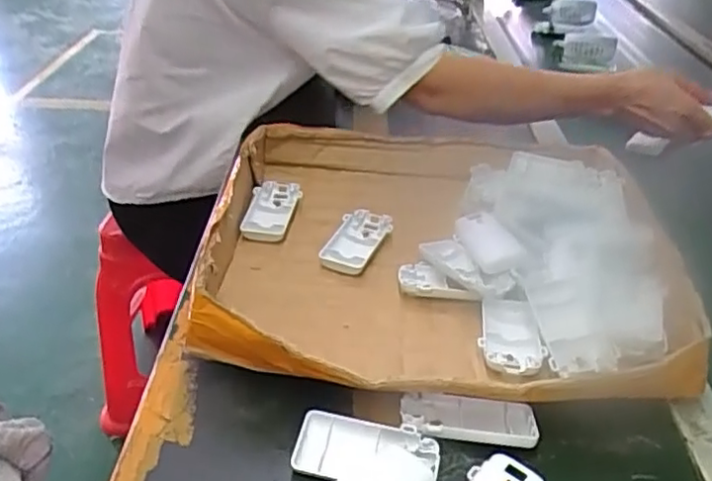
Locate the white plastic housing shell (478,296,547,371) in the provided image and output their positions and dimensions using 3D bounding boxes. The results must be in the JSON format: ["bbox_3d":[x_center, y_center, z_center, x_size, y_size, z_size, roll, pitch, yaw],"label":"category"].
[{"bbox_3d":[0.125,0.077,0.530,0.048,0.016,0.085,3,32,4],"label":"white plastic housing shell"}]

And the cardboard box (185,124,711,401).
[{"bbox_3d":[0.074,-0.002,0.620,0.390,0.071,0.402,3,31,4],"label":"cardboard box"}]

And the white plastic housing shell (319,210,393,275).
[{"bbox_3d":[0.001,-0.002,0.641,0.045,0.016,0.085,12,33,18],"label":"white plastic housing shell"}]

